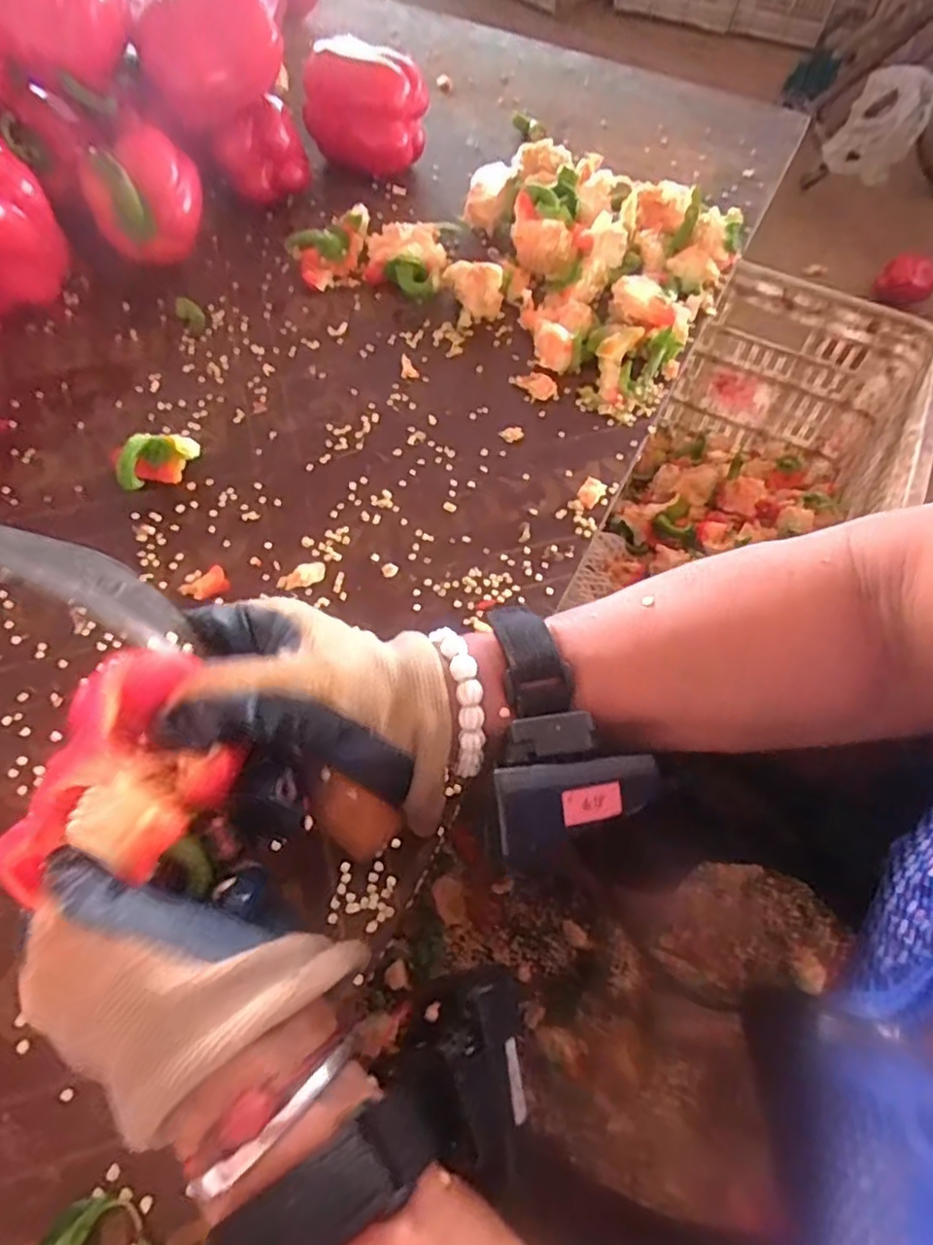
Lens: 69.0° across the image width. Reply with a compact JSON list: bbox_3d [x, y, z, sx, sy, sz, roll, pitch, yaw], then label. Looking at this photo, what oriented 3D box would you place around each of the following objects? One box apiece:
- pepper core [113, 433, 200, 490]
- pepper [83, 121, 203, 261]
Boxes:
[{"bbox_3d":[-0.187,-0.098,0.413,0.048,0.032,0.020,-24,66,-14],"label":"pepper core"},{"bbox_3d":[-0.238,-0.316,0.500,0.080,0.075,0.085,-24,66,-14],"label":"pepper"}]

